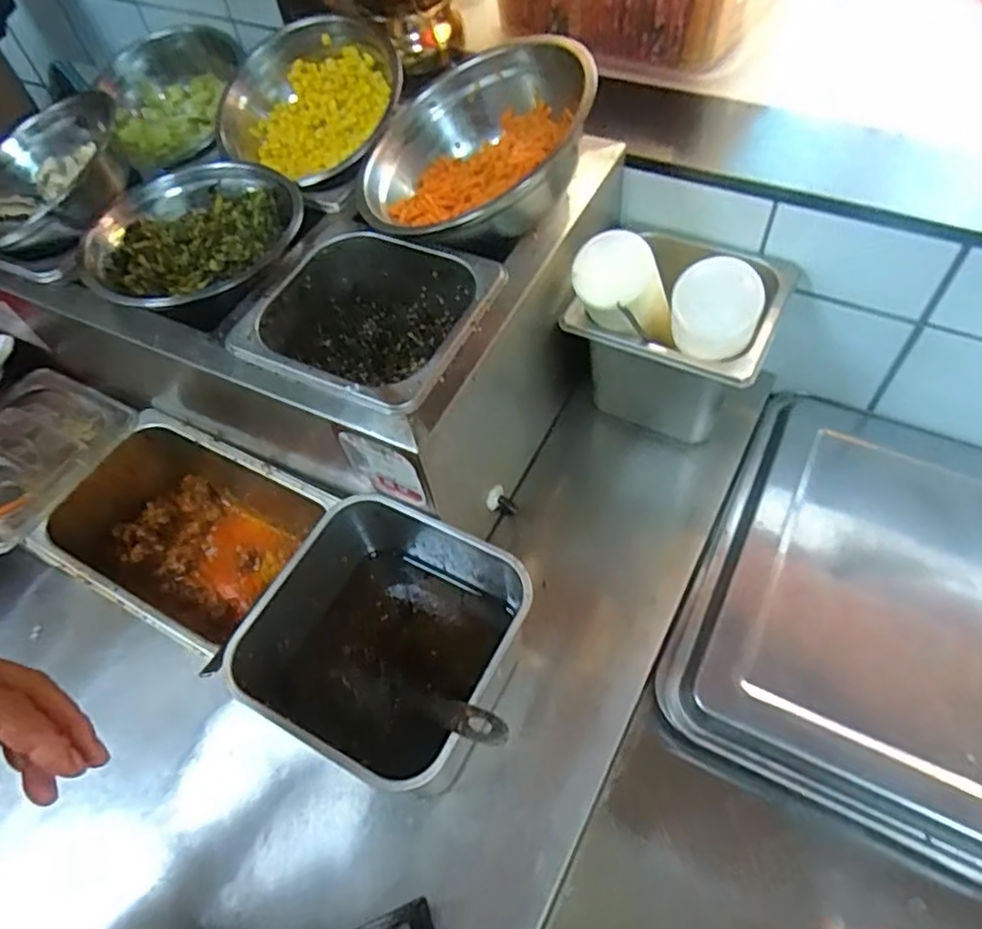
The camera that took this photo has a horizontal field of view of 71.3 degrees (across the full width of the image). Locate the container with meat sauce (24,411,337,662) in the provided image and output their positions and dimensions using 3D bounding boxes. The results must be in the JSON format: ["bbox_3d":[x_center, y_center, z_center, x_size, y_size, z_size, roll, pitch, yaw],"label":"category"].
[{"bbox_3d":[-0.268,0.068,0.629,0.227,0.096,0.167,23,61,19],"label":"container with meat sauce"}]

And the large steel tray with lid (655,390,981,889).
[{"bbox_3d":[0.348,0.107,0.610,0.289,0.039,0.397,24,61,19],"label":"large steel tray with lid"}]

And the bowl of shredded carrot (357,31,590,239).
[{"bbox_3d":[-0.007,-0.267,0.584,0.212,0.094,0.233,-19,43,21],"label":"bowl of shredded carrot"}]

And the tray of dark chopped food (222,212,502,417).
[{"bbox_3d":[-0.092,-0.103,0.562,0.177,0.084,0.172,23,61,19],"label":"tray of dark chopped food"}]

